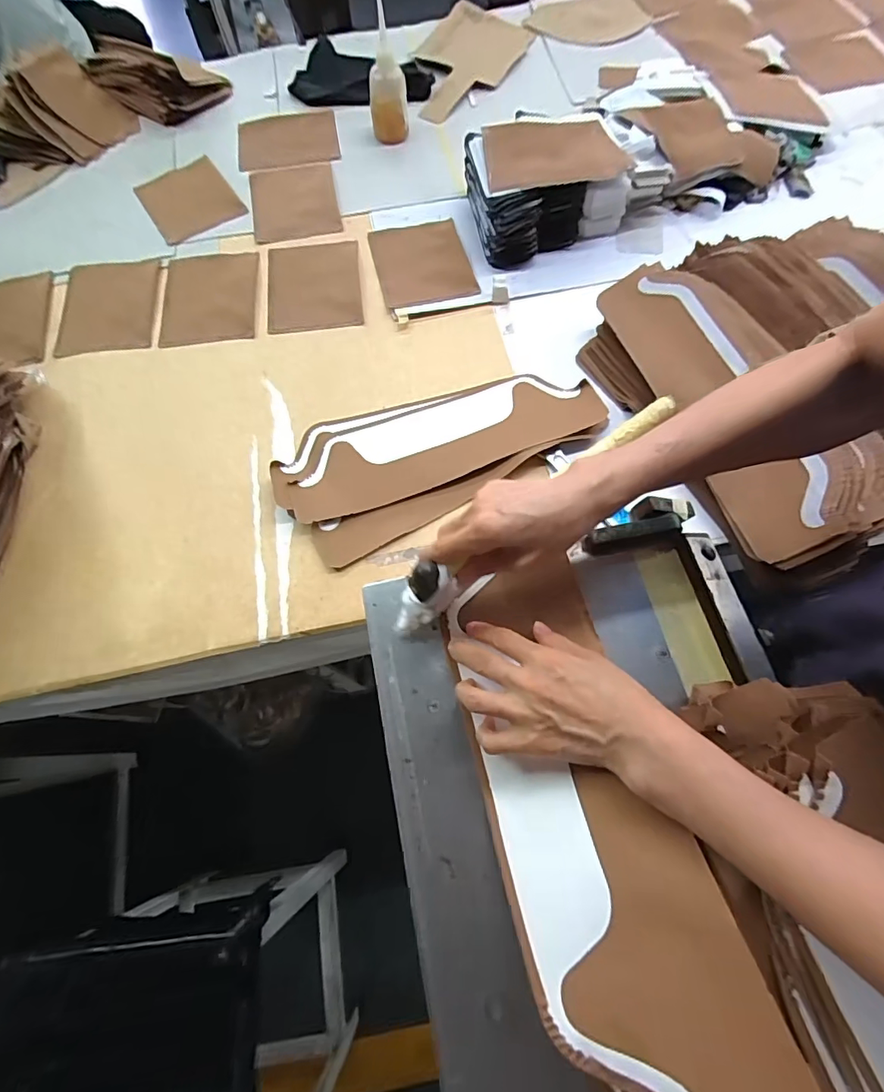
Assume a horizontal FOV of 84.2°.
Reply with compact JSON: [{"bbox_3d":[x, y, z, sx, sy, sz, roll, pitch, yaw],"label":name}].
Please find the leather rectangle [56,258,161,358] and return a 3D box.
[{"bbox_3d":[-0.516,-0.375,0.759,0.148,0.008,0.179,-7,70,3],"label":"leather rectangle"}]

